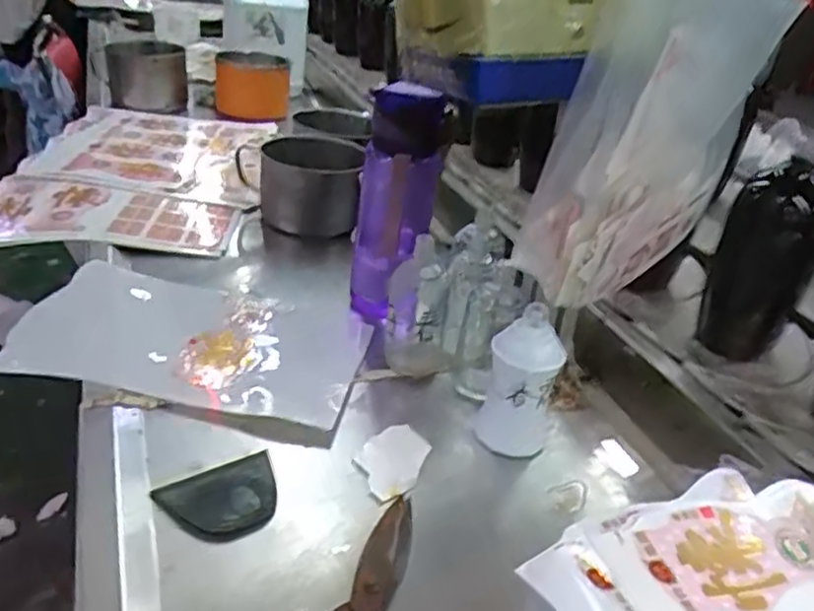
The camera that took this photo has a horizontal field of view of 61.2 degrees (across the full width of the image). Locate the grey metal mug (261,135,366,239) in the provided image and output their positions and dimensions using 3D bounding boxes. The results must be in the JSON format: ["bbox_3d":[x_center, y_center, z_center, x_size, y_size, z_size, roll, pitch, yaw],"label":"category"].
[{"bbox_3d":[-0.121,-0.143,0.849,0.112,0.094,0.126,1,32,-9],"label":"grey metal mug"}]

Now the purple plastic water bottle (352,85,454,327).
[{"bbox_3d":[-0.011,-0.092,0.668,0.079,0.220,0.062,3,31,-5],"label":"purple plastic water bottle"}]

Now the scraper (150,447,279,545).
[{"bbox_3d":[-0.121,0.131,0.466,0.078,0.016,0.060,-18,37,-35],"label":"scraper"}]

